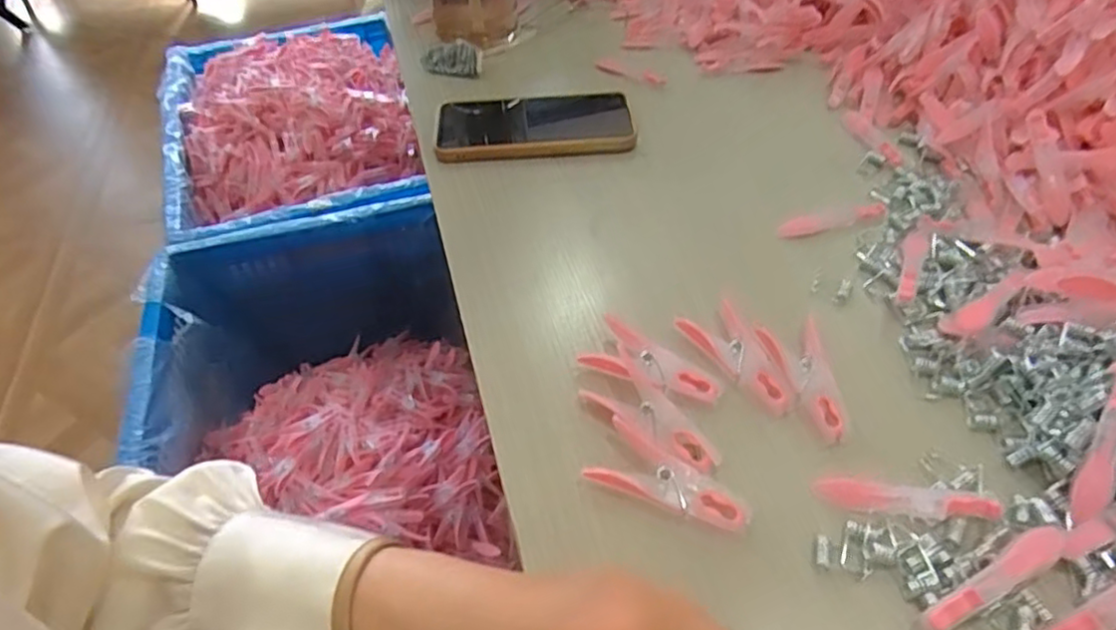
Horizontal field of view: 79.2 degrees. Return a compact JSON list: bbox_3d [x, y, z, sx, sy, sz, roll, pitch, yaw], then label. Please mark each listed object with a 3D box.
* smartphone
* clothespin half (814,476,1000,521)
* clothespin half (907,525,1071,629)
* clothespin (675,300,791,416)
[{"bbox_3d":[-0.019,-0.155,0.548,0.157,0.010,0.080,-1,48,2],"label":"smartphone"},{"bbox_3d":[0.161,0.086,0.313,0.076,0.010,0.015,11,49,12],"label":"clothespin half"},{"bbox_3d":[0.184,0.113,0.286,0.082,0.011,0.013,-22,50,-17],"label":"clothespin half"},{"bbox_3d":[0.098,0.023,0.370,0.030,0.011,0.070,-21,50,-16],"label":"clothespin"}]

